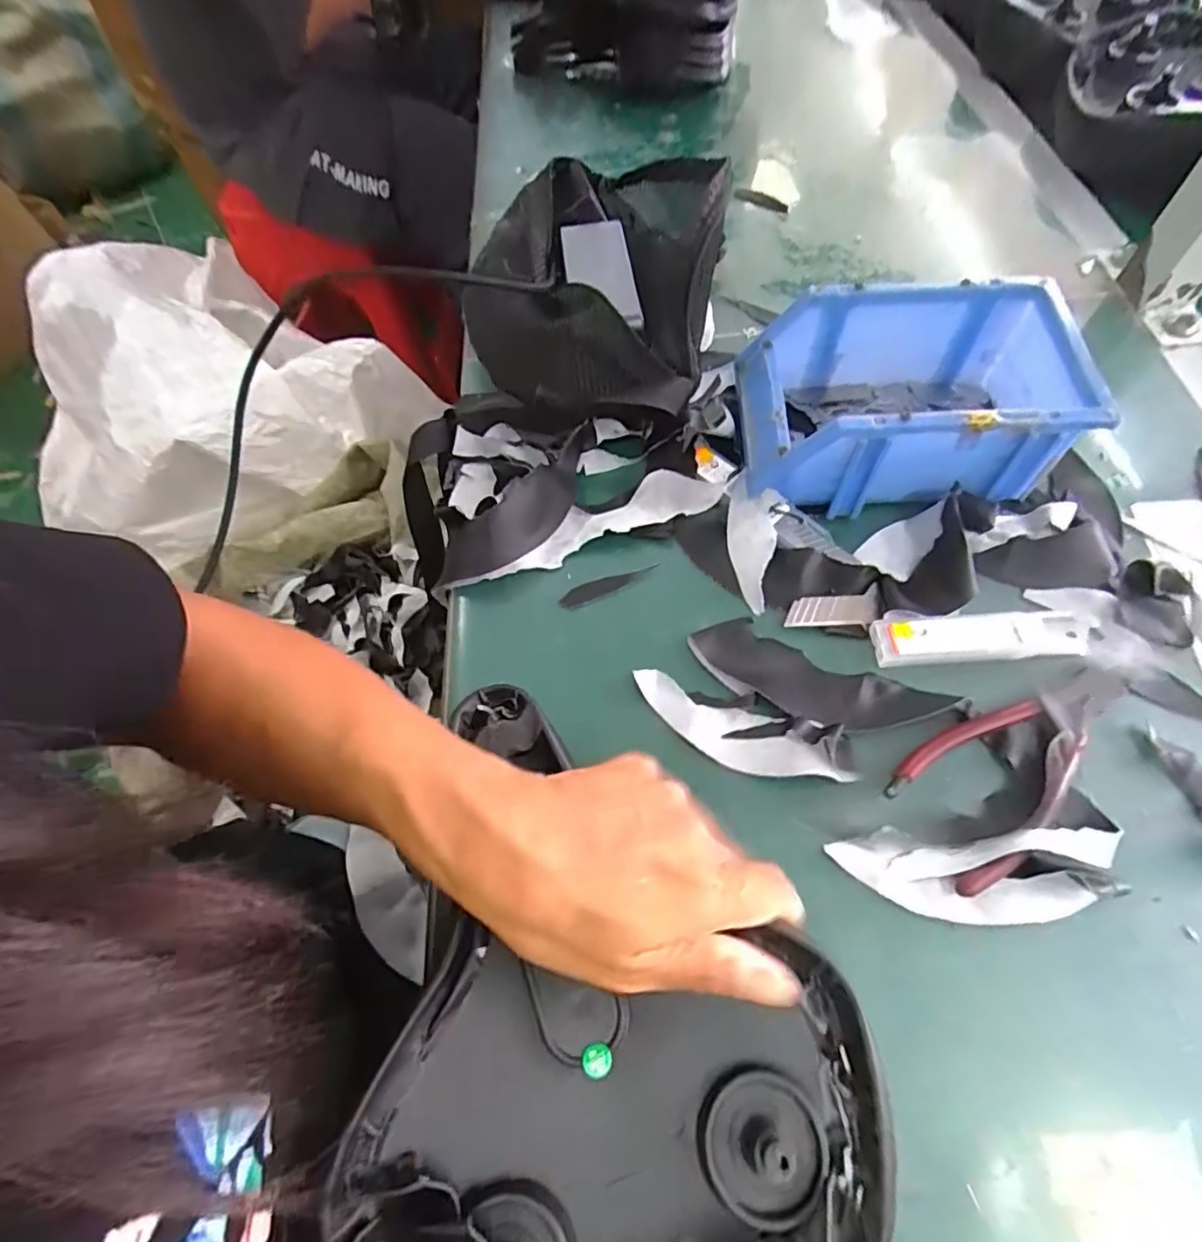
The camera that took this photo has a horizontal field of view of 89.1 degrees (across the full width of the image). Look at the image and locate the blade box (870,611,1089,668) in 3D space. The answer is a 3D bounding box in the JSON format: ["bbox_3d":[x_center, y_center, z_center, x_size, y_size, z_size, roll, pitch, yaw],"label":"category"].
[{"bbox_3d":[0.205,0.010,0.329,0.107,0.008,0.026,-4,62,2],"label":"blade box"}]

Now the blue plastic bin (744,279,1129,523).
[{"bbox_3d":[0.177,-0.133,0.367,0.174,0.073,0.116,0,62,4],"label":"blue plastic bin"}]

